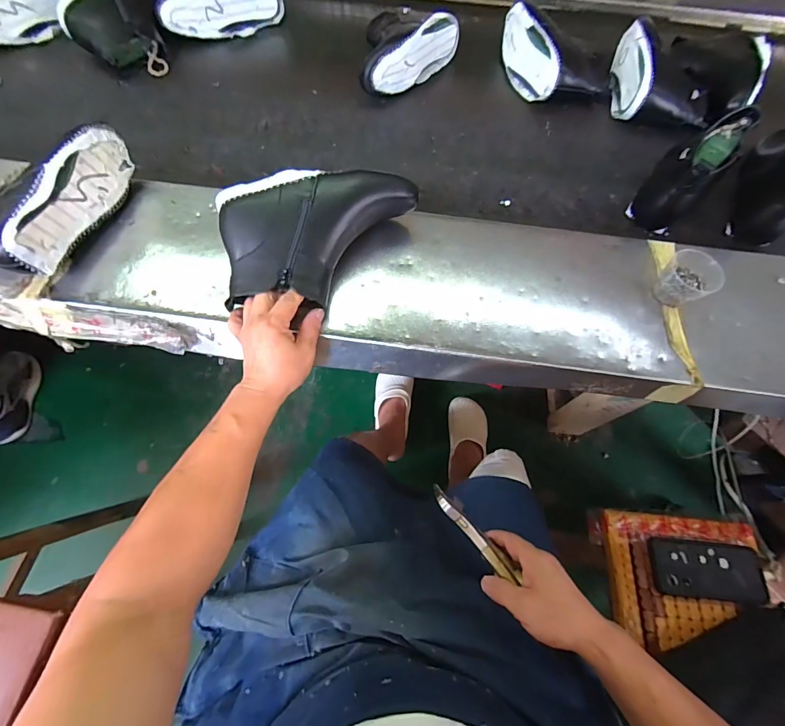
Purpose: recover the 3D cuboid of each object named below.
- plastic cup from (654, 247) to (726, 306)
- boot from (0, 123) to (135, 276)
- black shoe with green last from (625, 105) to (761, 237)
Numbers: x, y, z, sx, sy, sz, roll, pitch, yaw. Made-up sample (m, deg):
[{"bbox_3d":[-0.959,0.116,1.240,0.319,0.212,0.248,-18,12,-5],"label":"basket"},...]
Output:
[{"bbox_3d":[0.381,-0.107,0.485,0.062,0.048,0.063,0,68,-1],"label":"plastic cup"},{"bbox_3d":[-0.465,-0.229,0.503,0.118,0.092,0.241,20,69,7],"label":"boot"},{"bbox_3d":[0.463,-0.310,0.576,0.078,0.154,0.202,38,72,13],"label":"black shoe with green last"}]

